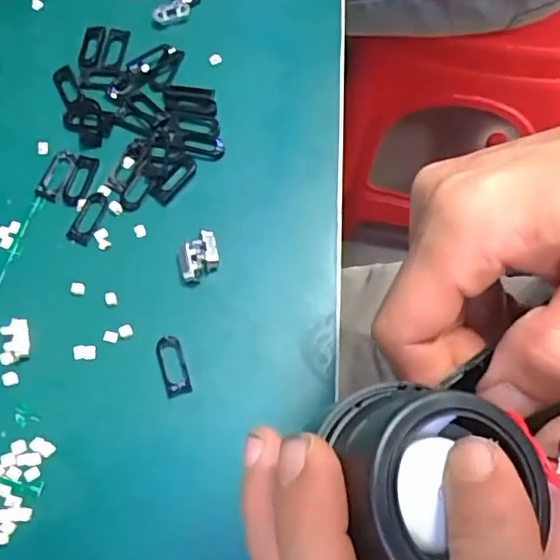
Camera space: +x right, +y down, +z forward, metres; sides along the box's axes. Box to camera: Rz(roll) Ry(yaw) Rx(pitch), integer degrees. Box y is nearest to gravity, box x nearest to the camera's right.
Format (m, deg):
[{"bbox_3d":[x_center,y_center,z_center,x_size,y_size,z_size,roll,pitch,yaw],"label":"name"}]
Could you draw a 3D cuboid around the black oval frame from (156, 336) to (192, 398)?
[{"bbox_3d":[-0.051,0.040,0.282,0.012,0.004,0.028,-17,71,-5],"label":"black oval frame"}]

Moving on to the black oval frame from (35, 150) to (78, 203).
[{"bbox_3d":[-0.117,-0.055,0.314,0.014,0.004,0.029,17,71,7],"label":"black oval frame"}]

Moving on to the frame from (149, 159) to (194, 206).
[{"bbox_3d":[-0.056,-0.053,0.314,0.013,0.004,0.028,34,74,12],"label":"frame"}]

